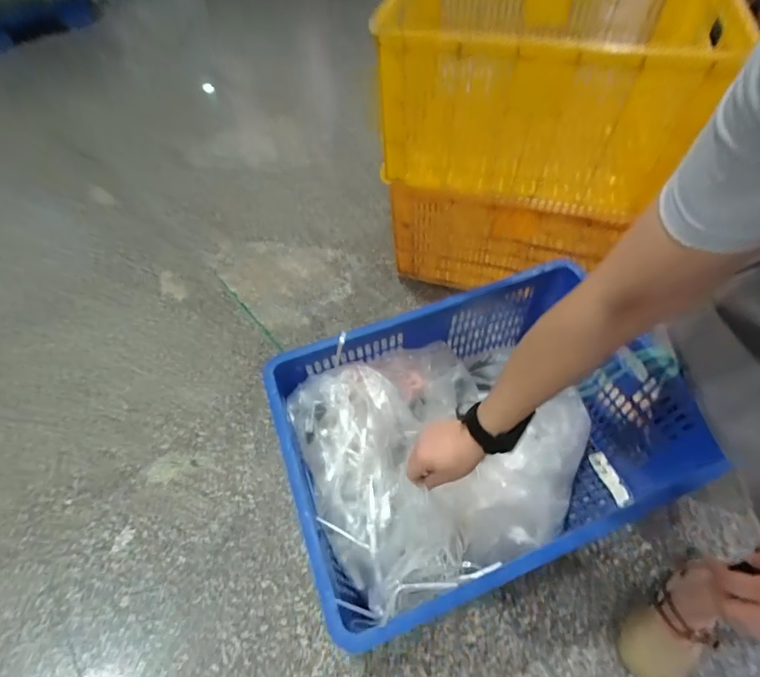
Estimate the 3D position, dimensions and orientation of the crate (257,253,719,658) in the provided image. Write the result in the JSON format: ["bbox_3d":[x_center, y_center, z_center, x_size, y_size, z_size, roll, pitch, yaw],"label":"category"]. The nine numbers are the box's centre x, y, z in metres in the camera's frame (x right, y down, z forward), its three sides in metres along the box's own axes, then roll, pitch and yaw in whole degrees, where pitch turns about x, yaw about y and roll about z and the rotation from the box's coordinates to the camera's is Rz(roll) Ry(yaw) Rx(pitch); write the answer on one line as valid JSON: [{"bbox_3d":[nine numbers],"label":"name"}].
[{"bbox_3d":[0.160,0.185,0.729,0.578,0.315,0.402,-20,56,-10],"label":"crate"}]

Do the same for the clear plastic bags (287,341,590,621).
[{"bbox_3d":[0.141,0.165,0.698,0.504,0.234,0.360,-22,56,-11],"label":"clear plastic bags"}]

